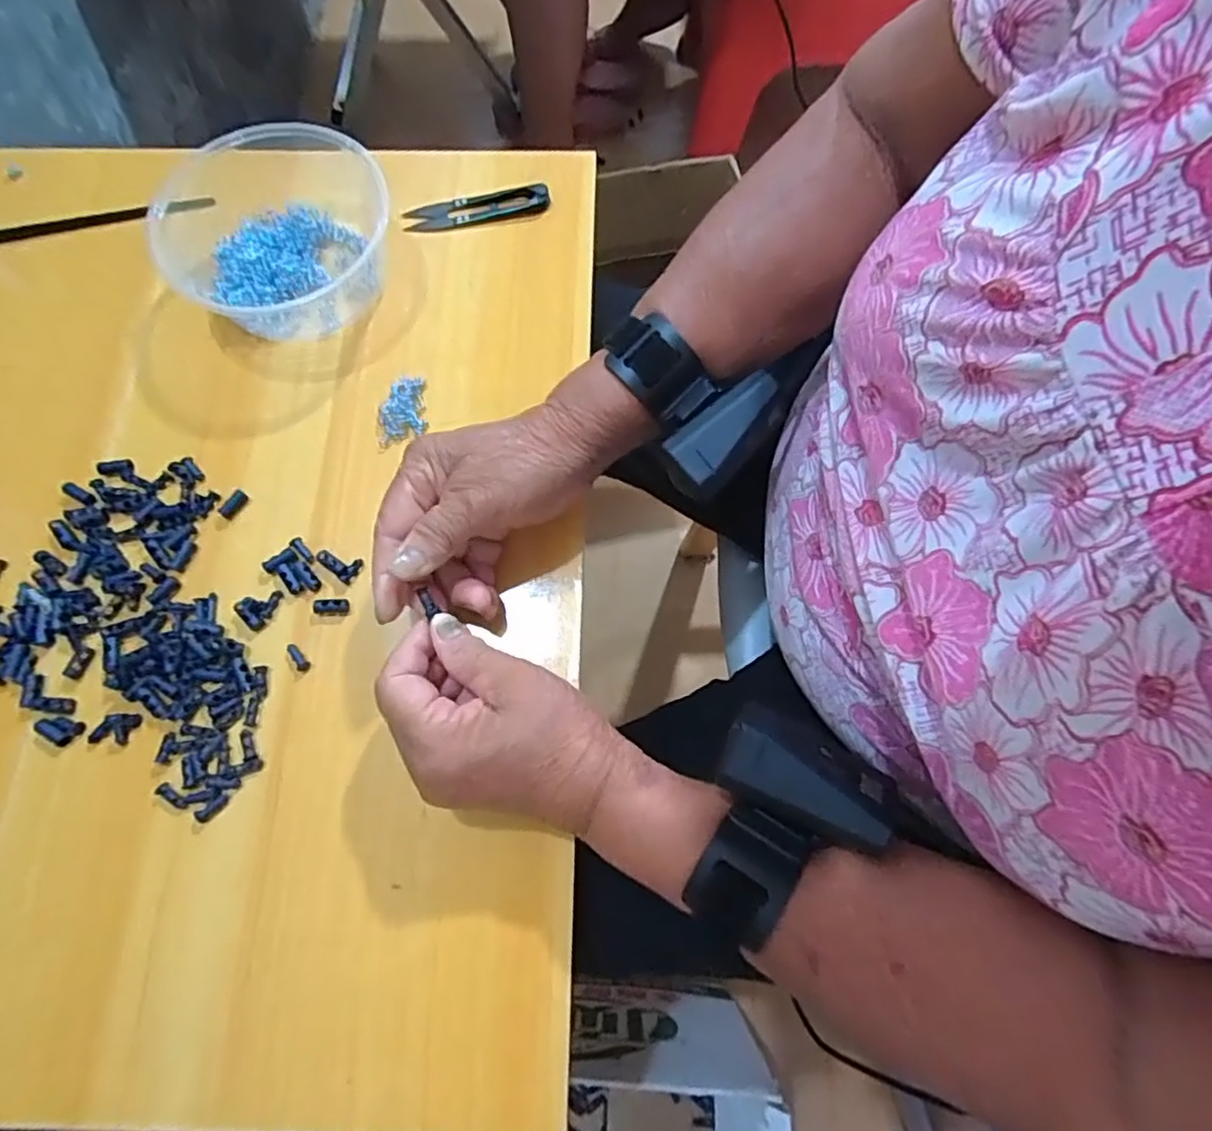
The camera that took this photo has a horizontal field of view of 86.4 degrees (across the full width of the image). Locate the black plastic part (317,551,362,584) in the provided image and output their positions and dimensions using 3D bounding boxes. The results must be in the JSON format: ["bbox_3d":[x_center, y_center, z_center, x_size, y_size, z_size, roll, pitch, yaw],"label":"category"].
[{"bbox_3d":[-0.158,-0.001,0.380,0.027,0.004,0.015,27,74,10],"label":"black plastic part"}]

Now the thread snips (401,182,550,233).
[{"bbox_3d":[-0.092,-0.255,0.459,0.102,0.012,0.019,-9,71,-2],"label":"thread snips"}]

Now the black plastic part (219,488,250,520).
[{"bbox_3d":[-0.226,-0.037,0.390,0.009,0.006,0.019,35,75,12],"label":"black plastic part"}]

